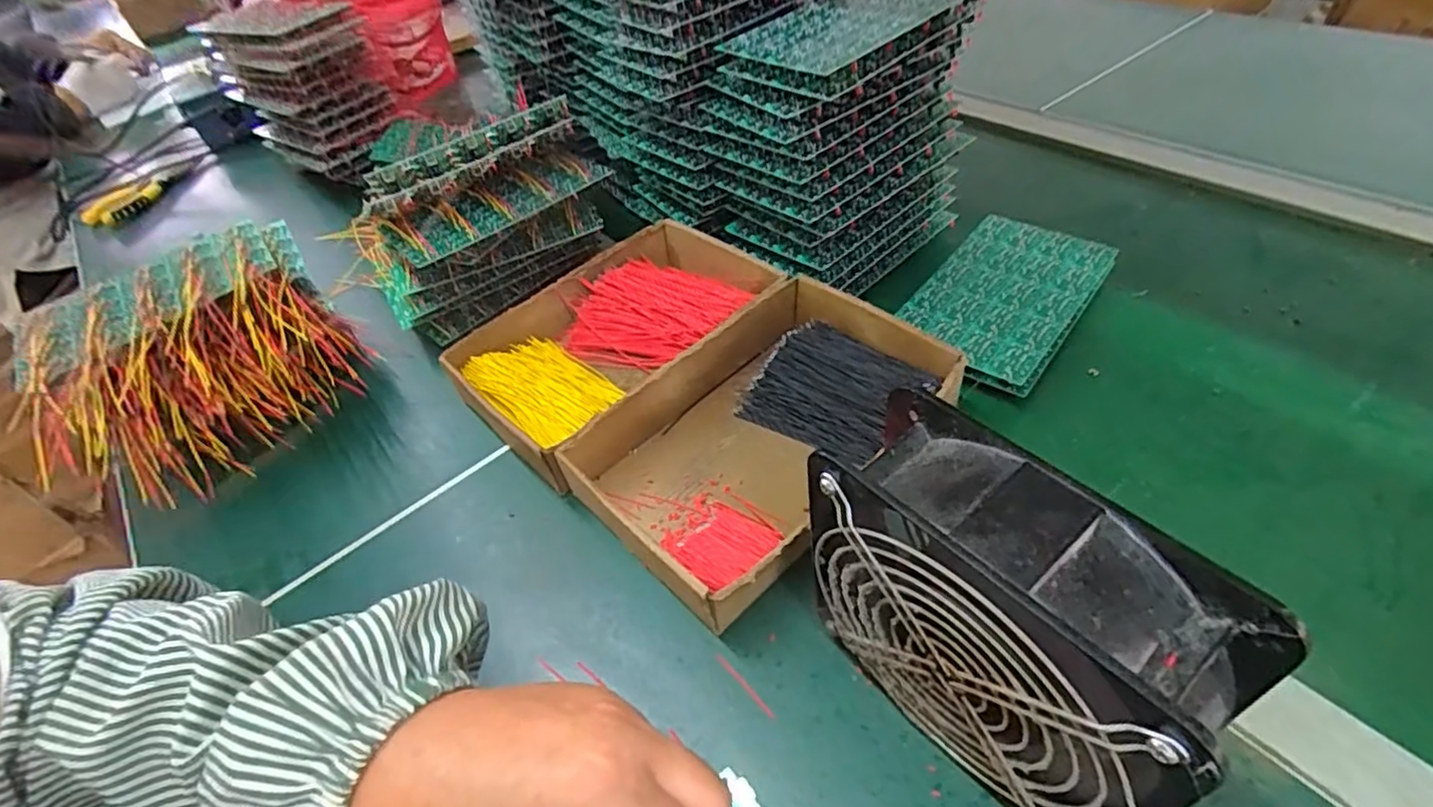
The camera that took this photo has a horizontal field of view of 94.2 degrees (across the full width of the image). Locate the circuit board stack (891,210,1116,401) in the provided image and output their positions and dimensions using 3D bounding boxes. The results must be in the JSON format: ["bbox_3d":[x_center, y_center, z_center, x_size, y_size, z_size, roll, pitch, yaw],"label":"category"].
[{"bbox_3d":[0.214,-0.077,0.501,0.104,0.026,0.174,27,56,30],"label":"circuit board stack"}]

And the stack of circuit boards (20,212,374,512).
[{"bbox_3d":[-0.386,-0.034,0.509,0.191,0.107,0.171,-38,52,-25],"label":"stack of circuit boards"}]

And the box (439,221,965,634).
[{"bbox_3d":[-0.019,-0.014,0.473,0.241,0.051,0.303,-39,52,-24],"label":"box"}]

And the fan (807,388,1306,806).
[{"bbox_3d":[0.108,0.093,0.269,0.061,0.152,0.147,-33,50,-21],"label":"fan"}]

